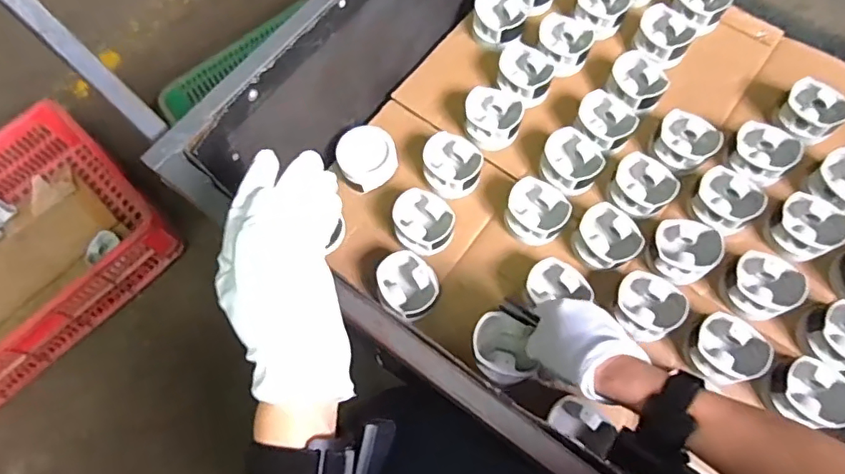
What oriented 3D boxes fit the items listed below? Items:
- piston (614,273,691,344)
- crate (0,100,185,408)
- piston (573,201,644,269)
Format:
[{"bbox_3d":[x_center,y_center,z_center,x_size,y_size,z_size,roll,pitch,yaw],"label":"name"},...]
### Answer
[{"bbox_3d":[0.264,0.081,0.636,0.069,0.038,0.077,-42,73,-13],"label":"piston"},{"bbox_3d":[-0.879,0.063,1.114,0.451,0.140,0.623,41,75,16],"label":"crate"},{"bbox_3d":[0.230,0.002,0.673,0.072,0.039,0.079,-42,73,-14],"label":"piston"}]

